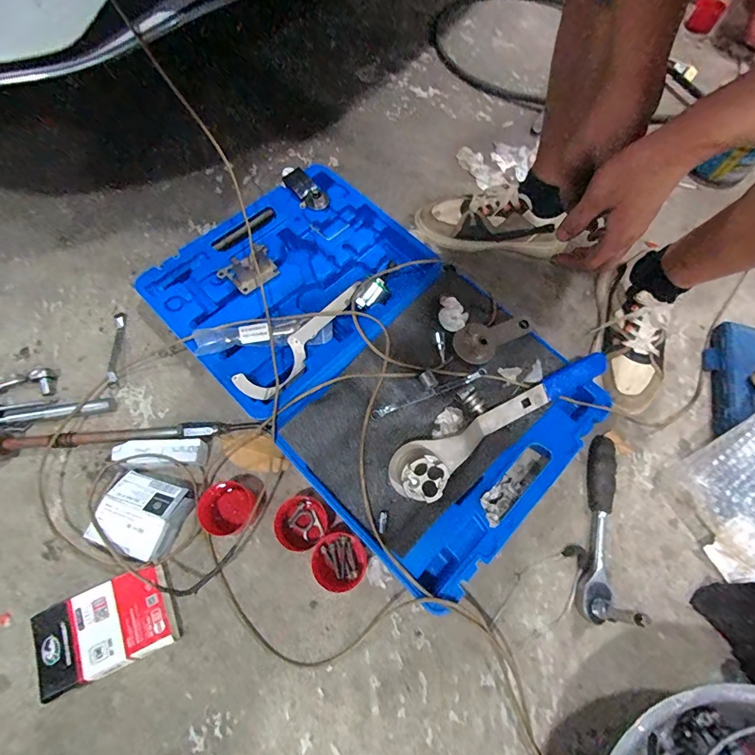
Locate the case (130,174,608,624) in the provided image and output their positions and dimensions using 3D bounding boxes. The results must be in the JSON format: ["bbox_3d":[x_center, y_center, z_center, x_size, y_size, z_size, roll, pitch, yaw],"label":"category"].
[{"bbox_3d":[-0.020,-0.055,0.614,0.659,0.085,0.402,43,72,14],"label":"case"}]

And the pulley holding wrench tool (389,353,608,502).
[{"bbox_3d":[0.173,0.053,0.538,0.351,0.054,0.068,-29,72,-13],"label":"pulley holding wrench tool"}]

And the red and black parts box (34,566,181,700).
[{"bbox_3d":[-0.322,0.299,0.478,0.145,0.032,0.096,-22,70,-12],"label":"red and black parts box"}]

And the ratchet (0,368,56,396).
[{"bbox_3d":[-0.549,0.017,0.585,0.133,0.026,0.036,-10,68,-7],"label":"ratchet"}]

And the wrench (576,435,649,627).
[{"bbox_3d":[0.307,0.194,0.531,0.052,0.065,0.244,13,67,3],"label":"wrench"}]

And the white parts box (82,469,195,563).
[{"bbox_3d":[-0.303,0.177,0.515,0.097,0.055,0.091,19,67,5],"label":"white parts box"}]

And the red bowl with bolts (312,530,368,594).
[{"bbox_3d":[-0.049,0.235,0.509,0.066,0.041,0.067,1,67,-2],"label":"red bowl with bolts"}]

